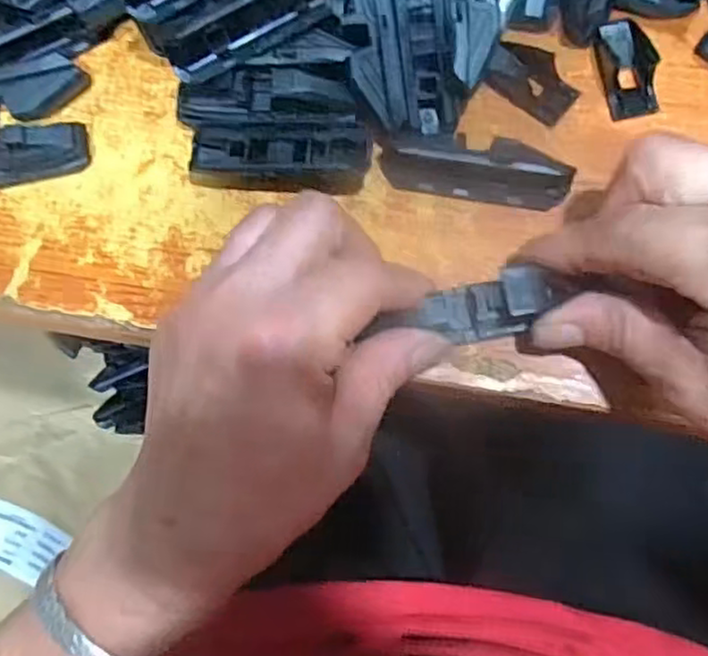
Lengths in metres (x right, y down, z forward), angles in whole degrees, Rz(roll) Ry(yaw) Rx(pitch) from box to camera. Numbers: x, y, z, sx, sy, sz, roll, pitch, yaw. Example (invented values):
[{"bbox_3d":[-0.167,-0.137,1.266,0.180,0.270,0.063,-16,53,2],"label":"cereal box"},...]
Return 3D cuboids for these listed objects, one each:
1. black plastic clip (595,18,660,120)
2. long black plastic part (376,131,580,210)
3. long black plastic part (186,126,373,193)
[{"bbox_3d":[0.112,-0.107,0.284,0.020,0.011,0.042,-8,77,2],"label":"black plastic clip"},{"bbox_3d":[0.047,-0.064,0.272,0.075,0.018,0.023,10,78,6],"label":"long black plastic part"},{"bbox_3d":[-0.030,-0.067,0.278,0.072,0.012,0.026,4,77,5],"label":"long black plastic part"}]

